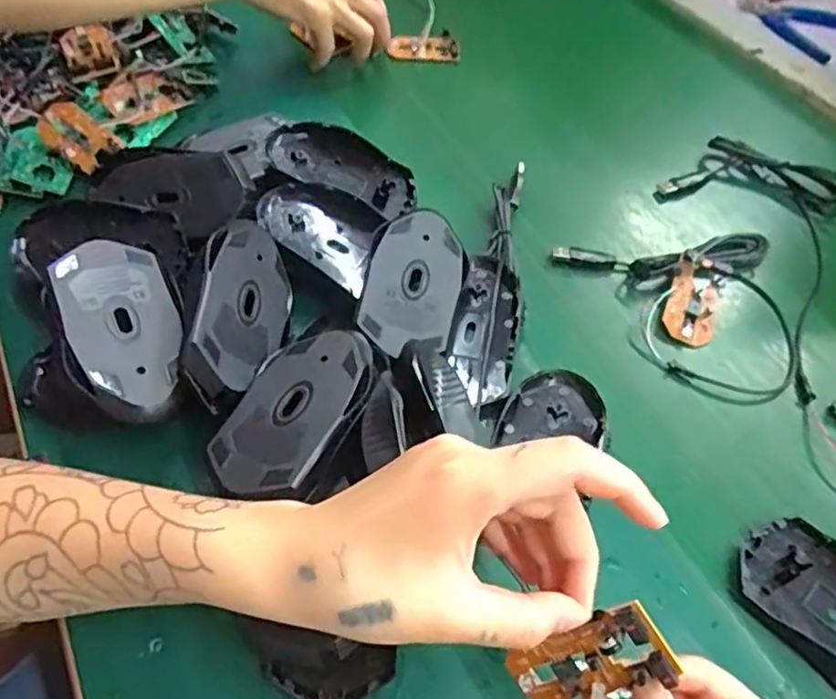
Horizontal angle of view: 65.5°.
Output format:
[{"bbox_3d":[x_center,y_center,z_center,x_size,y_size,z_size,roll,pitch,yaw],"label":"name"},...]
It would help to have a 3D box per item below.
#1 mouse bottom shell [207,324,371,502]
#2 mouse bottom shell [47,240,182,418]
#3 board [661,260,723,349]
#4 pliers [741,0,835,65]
[{"bbox_3d":[-0.066,0.028,0.350,0.062,0.016,0.108,27,58,14],"label":"mouse bottom shell"},{"bbox_3d":[-0.166,-0.014,0.360,0.059,0.012,0.105,-10,66,-28],"label":"mouse bottom shell"},{"bbox_3d":[0.192,-0.034,0.451,0.035,0.008,0.066,27,66,-4],"label":"board"},{"bbox_3d":[0.405,-0.348,0.689,0.103,0.006,0.111,-37,65,-25],"label":"pliers"}]

